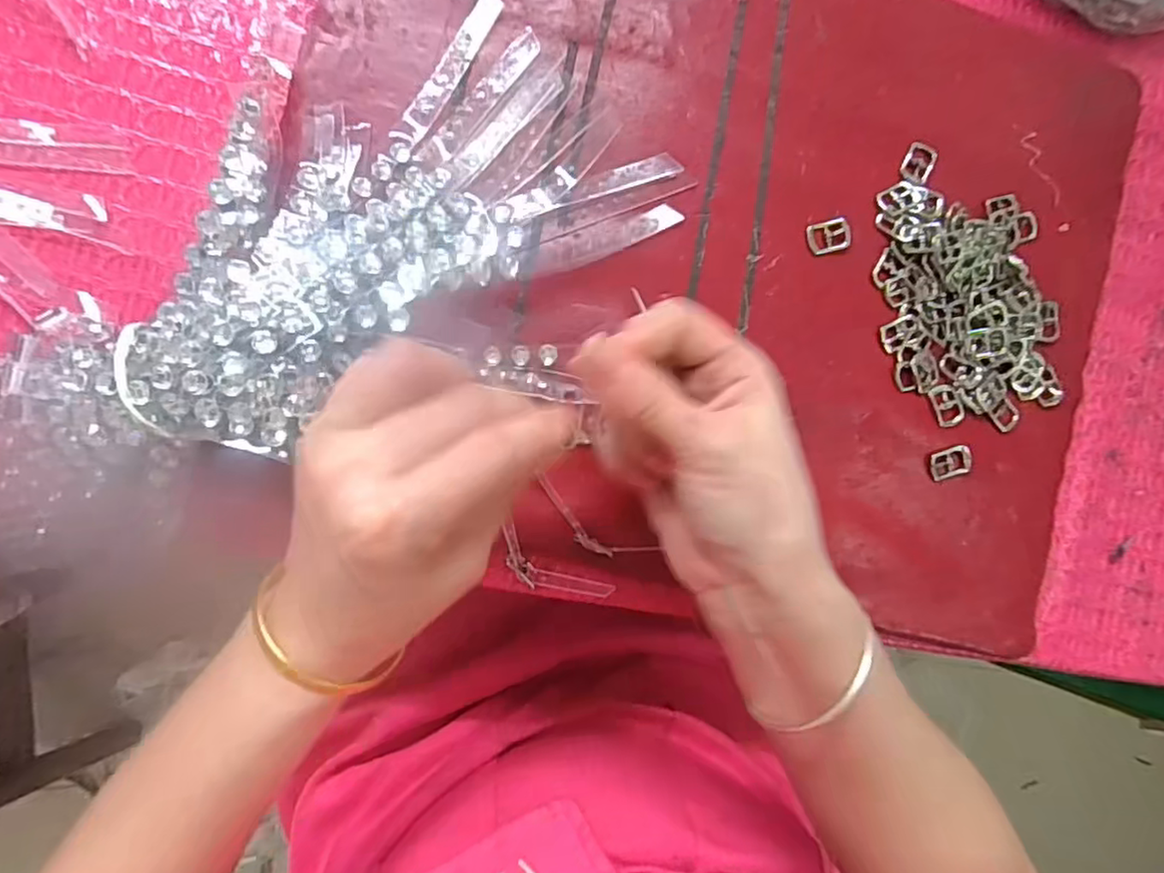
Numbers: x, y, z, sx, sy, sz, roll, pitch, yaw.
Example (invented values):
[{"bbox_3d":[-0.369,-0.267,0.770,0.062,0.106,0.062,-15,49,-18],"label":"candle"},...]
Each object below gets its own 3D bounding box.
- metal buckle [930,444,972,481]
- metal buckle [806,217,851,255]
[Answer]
[{"bbox_3d":[0.178,0.013,0.306,0.020,0.007,0.014,-17,91,-8],"label":"metal buckle"},{"bbox_3d":[0.117,-0.095,0.299,0.021,0.004,0.015,-16,91,-8],"label":"metal buckle"}]

